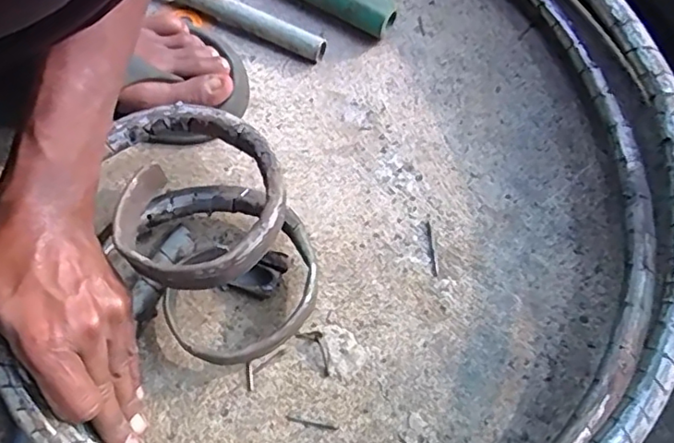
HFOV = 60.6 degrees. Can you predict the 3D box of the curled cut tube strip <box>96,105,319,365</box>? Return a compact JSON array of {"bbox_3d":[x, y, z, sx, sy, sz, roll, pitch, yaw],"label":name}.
[{"bbox_3d":[-0.090,0.006,0.390,0.176,0.087,0.126,35,68,12],"label":"curled cut tube strip"}]

